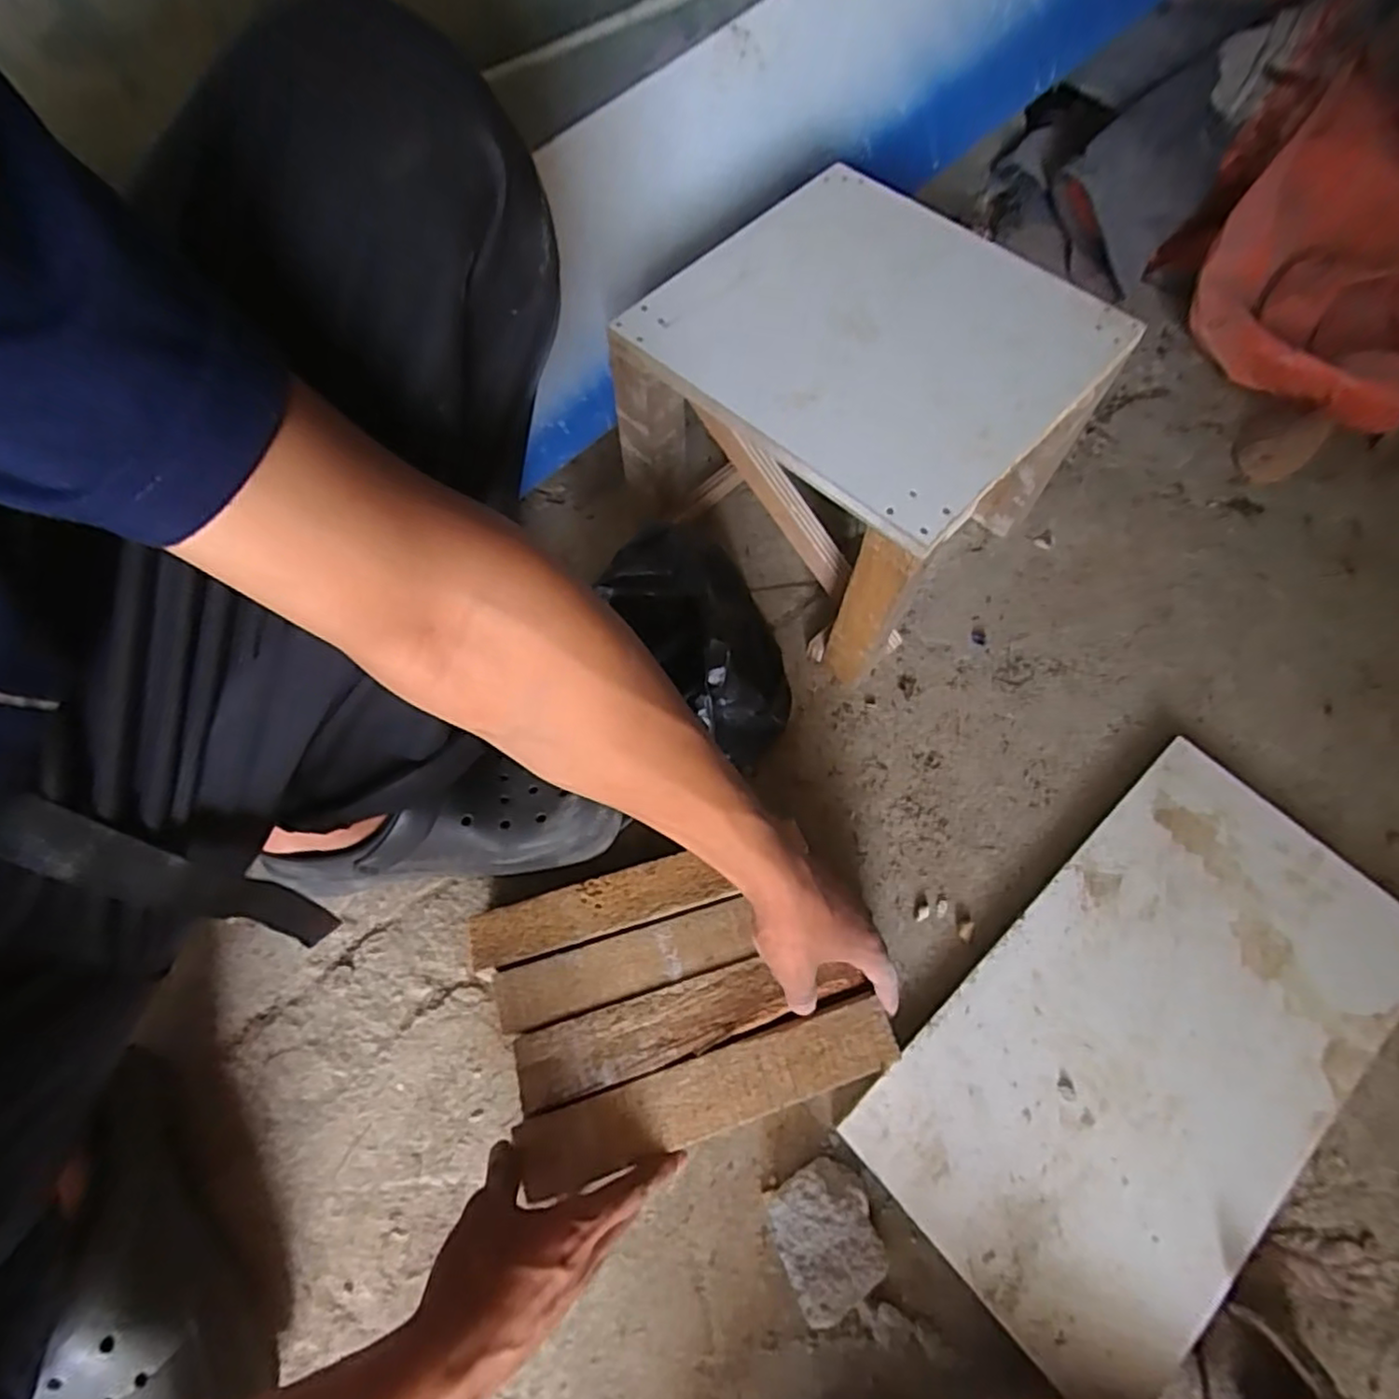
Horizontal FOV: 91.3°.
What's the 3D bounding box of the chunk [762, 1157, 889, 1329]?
[{"bbox_3d":[0.081,0.340,0.436,0.064,0.033,0.070,-22,67,-10],"label":"chunk"}]

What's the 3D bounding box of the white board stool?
[{"bbox_3d":[0.126,-0.219,0.584,0.279,0.242,0.263,41,71,17],"label":"white board stool"}]

